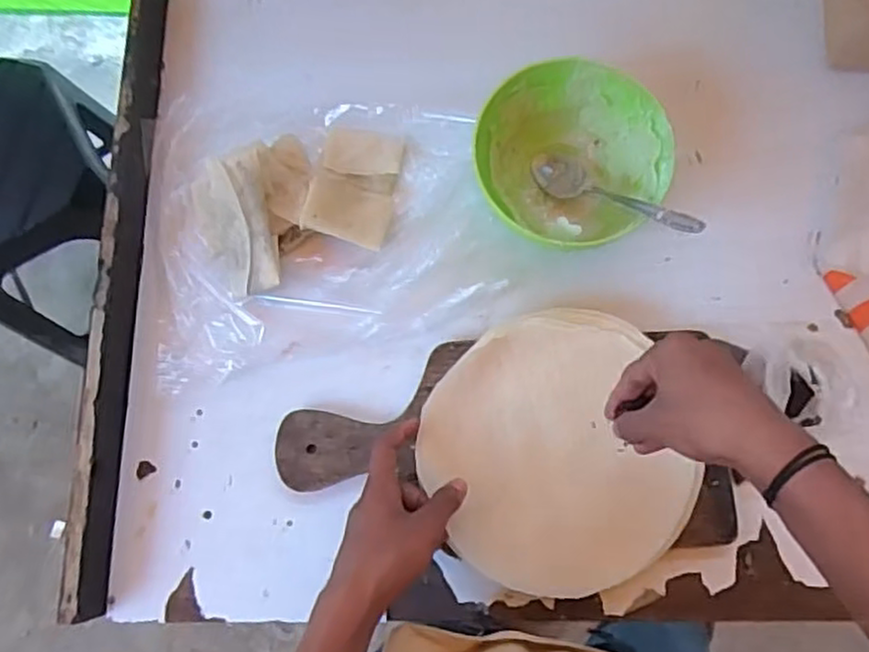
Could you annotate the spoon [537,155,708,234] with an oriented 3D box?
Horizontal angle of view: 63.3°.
[{"bbox_3d":[0.140,-0.103,0.552,0.035,0.024,0.164,-47,45,-8],"label":"spoon"}]

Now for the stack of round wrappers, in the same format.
[{"bbox_3d":[0.090,0.099,0.543,0.183,0.026,0.203,-24,79,-4],"label":"stack of round wrappers"}]

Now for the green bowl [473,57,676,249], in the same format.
[{"bbox_3d":[0.110,-0.131,0.576,0.141,0.078,0.142,0,79,1],"label":"green bowl"}]

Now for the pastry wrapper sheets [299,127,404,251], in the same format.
[{"bbox_3d":[-0.068,-0.119,0.596,0.068,0.012,0.103,16,69,-12],"label":"pastry wrapper sheets"}]

